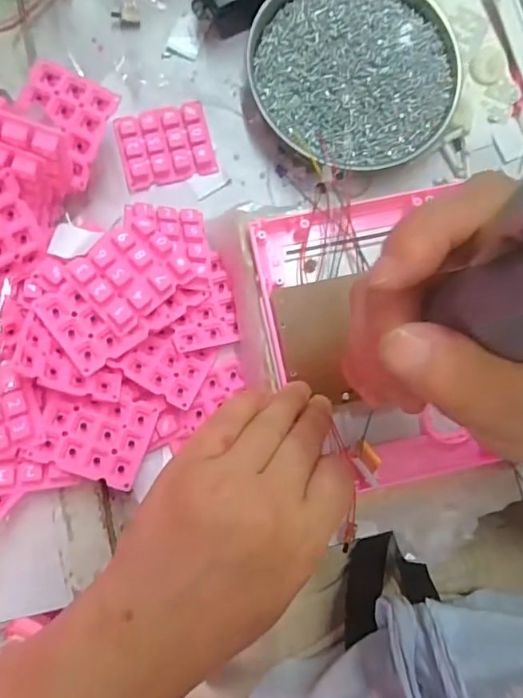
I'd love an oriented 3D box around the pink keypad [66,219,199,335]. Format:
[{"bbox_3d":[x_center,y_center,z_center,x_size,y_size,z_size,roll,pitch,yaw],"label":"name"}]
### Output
[{"bbox_3d":[-0.072,-0.045,0.287,0.056,0.011,0.047,-42,90,-7],"label":"pink keypad"}]

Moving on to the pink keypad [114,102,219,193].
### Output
[{"bbox_3d":[-0.061,-0.132,0.333,0.058,0.006,0.046,-14,87,-6],"label":"pink keypad"}]

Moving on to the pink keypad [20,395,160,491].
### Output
[{"bbox_3d":[-0.095,0.047,0.290,0.061,0.006,0.047,21,69,-11],"label":"pink keypad"}]

